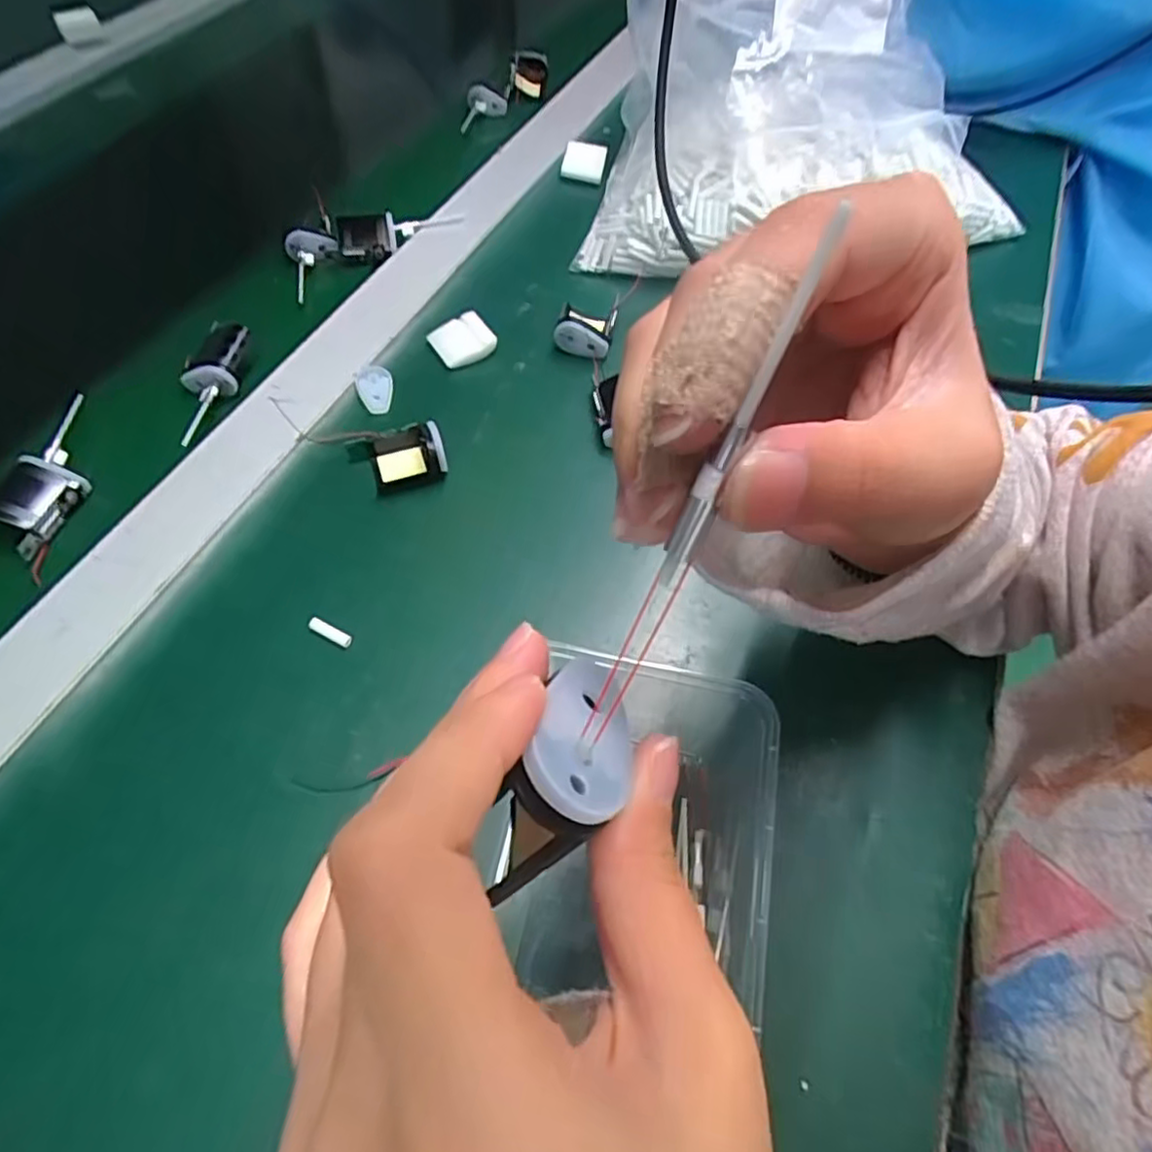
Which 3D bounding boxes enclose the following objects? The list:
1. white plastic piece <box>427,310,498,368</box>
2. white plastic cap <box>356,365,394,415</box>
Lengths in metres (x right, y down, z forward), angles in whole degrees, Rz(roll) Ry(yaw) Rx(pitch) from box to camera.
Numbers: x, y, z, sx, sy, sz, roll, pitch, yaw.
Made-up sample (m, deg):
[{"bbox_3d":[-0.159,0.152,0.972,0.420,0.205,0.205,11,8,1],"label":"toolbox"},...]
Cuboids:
[{"bbox_3d":[-0.073,-0.153,0.433,0.037,0.013,0.034,-26,63,-17],"label":"white plastic piece"},{"bbox_3d":[-0.124,-0.116,0.414,0.021,0.007,0.035,-14,61,-11],"label":"white plastic cap"}]

